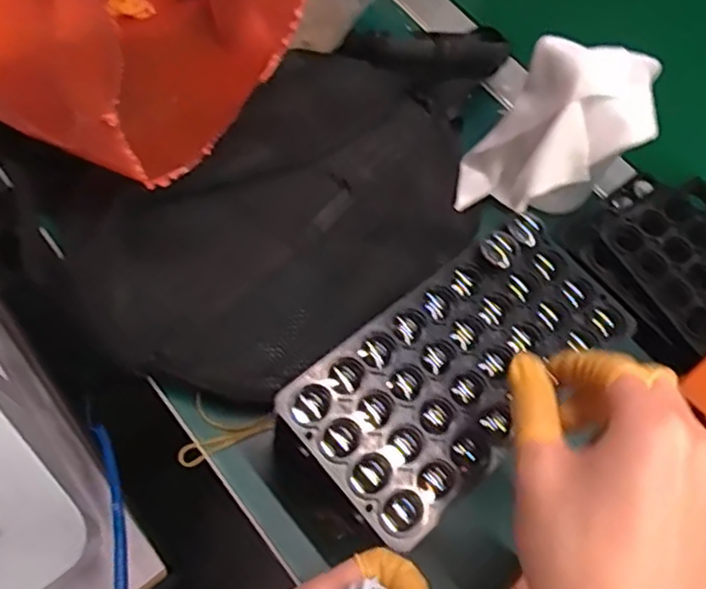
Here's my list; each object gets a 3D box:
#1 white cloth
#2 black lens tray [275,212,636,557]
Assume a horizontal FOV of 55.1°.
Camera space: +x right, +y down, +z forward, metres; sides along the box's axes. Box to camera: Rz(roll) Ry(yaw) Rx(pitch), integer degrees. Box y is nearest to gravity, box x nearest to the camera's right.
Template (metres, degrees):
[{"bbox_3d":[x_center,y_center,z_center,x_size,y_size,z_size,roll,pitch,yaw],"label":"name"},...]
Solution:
[{"bbox_3d":[0.138,-0.106,0.447,0.100,0.090,0.101,25,65,5],"label":"white cloth"},{"bbox_3d":[0.062,0.039,0.373,0.192,0.023,0.098,-36,74,-20],"label":"black lens tray"}]

